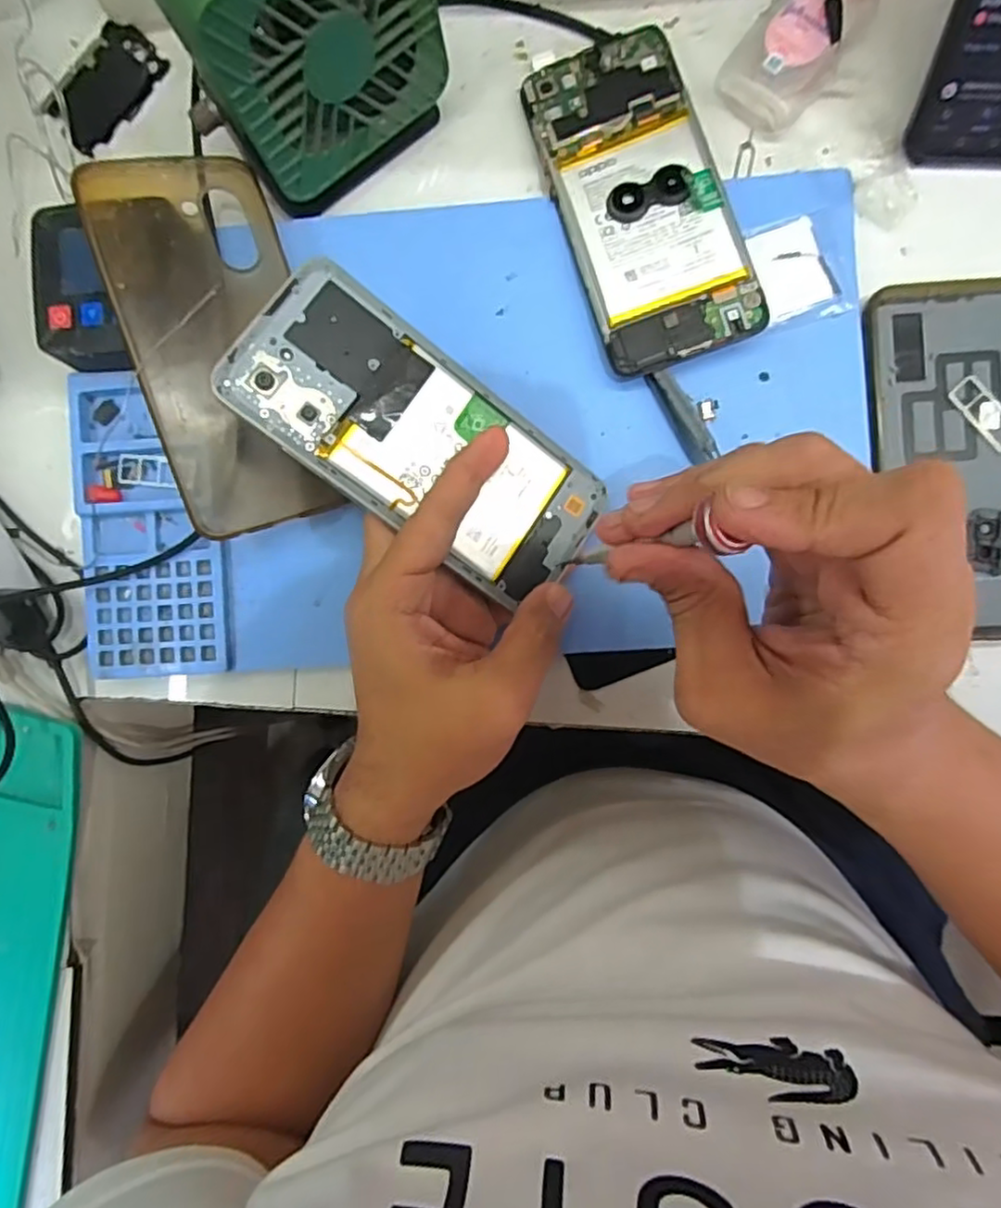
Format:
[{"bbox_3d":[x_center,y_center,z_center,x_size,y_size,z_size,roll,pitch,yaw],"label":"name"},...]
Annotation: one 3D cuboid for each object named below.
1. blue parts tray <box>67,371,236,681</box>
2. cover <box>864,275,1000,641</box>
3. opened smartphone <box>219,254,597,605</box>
[{"bbox_3d":[-0.173,-0.040,0.332,0.069,0.018,0.149,-5,90,4],"label":"blue parts tray"},{"bbox_3d":[0.217,-0.068,0.315,0.079,0.009,0.167,-4,90,4],"label":"cover"},{"bbox_3d":[-0.032,-0.069,0.286,0.161,0.004,0.075,34,78,-13],"label":"opened smartphone"}]

